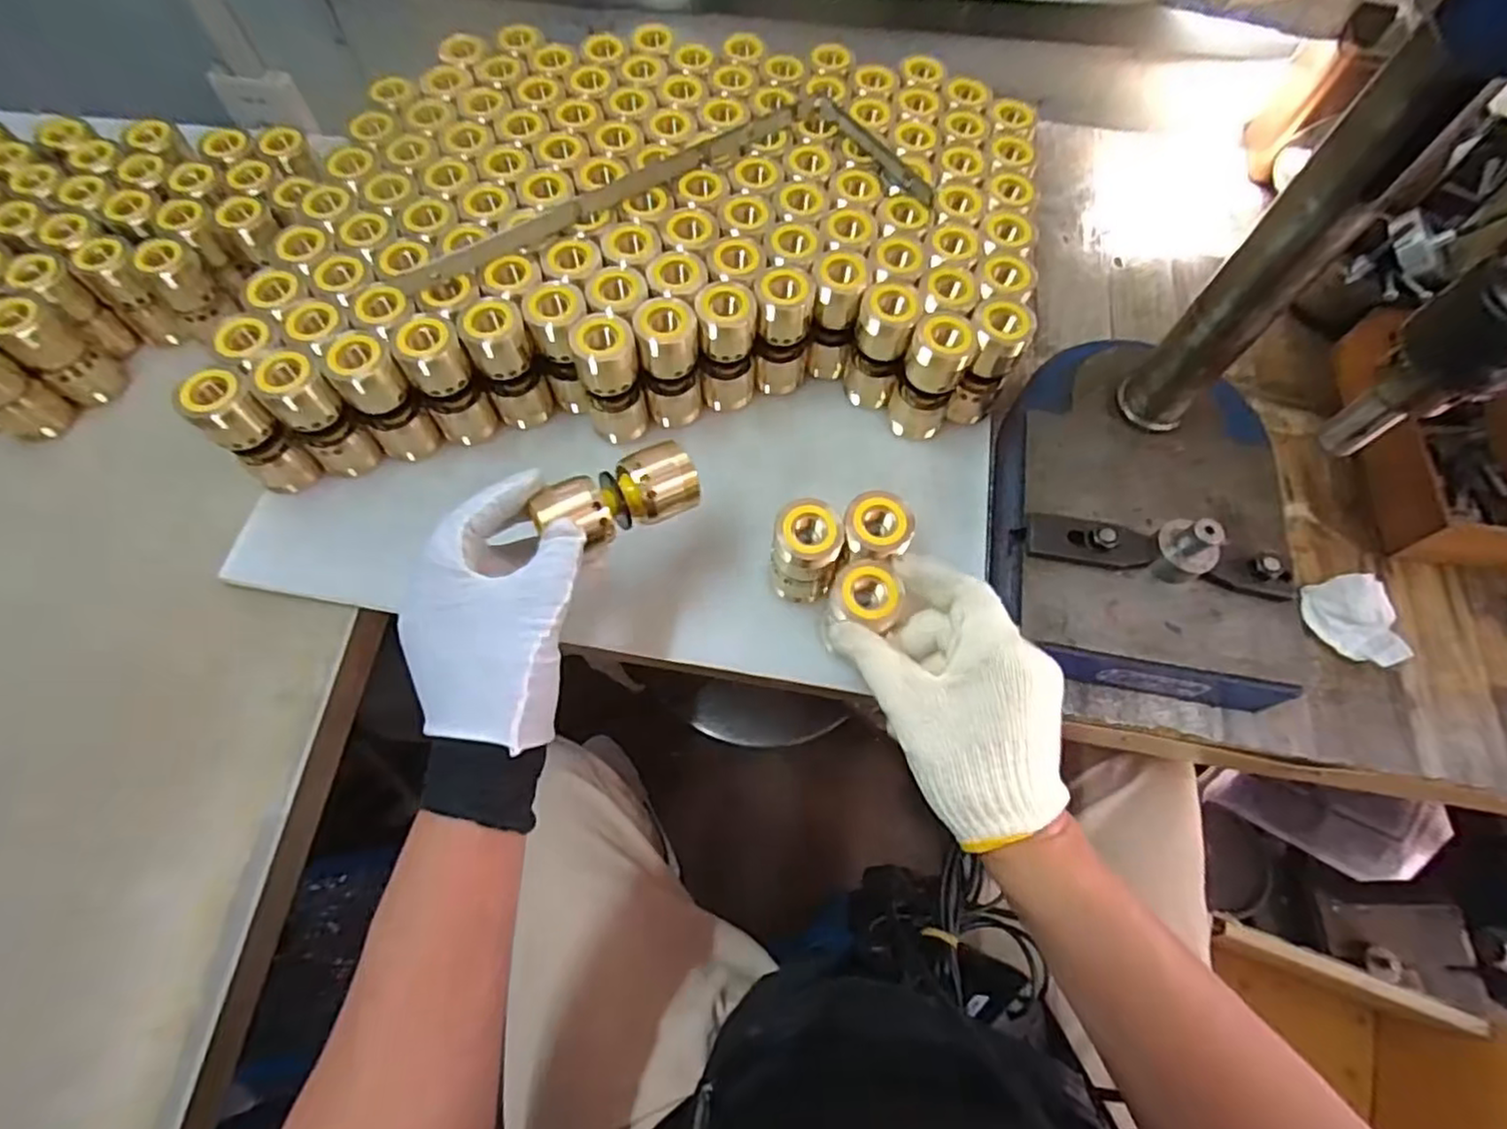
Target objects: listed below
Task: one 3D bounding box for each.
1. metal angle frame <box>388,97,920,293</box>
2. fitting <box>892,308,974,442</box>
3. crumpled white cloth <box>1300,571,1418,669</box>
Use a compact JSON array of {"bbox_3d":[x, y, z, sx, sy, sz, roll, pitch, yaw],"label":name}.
[{"bbox_3d":[-0.069,-0.266,0.487,0.360,0.010,0.115,-13,65,-6],"label":"metal angle frame"},{"bbox_3d":[0.124,-0.130,0.486,0.041,0.099,0.042,21,67,10],"label":"fitting"},{"bbox_3d":[0.397,0.038,0.458,0.039,0.031,0.061,-11,65,-5],"label":"crumpled white cloth"}]

